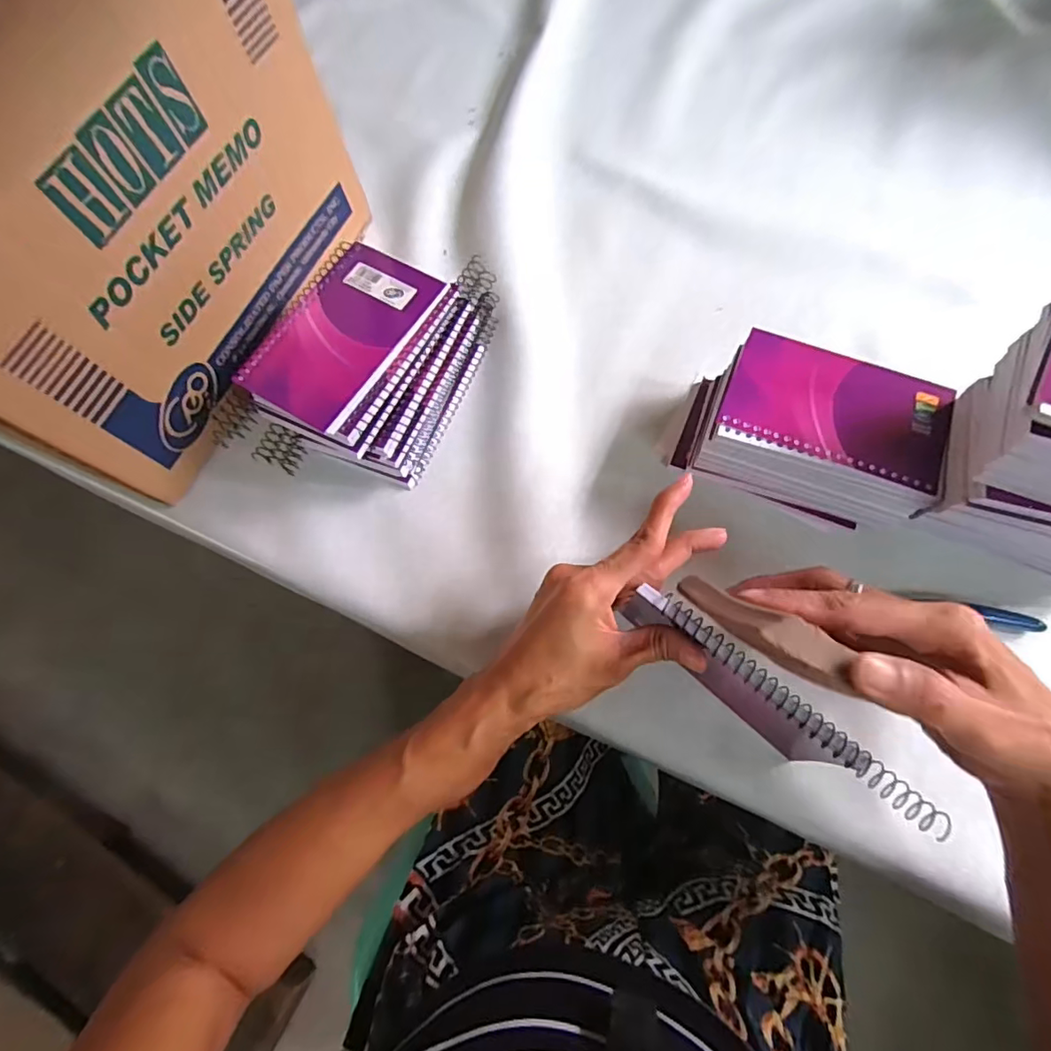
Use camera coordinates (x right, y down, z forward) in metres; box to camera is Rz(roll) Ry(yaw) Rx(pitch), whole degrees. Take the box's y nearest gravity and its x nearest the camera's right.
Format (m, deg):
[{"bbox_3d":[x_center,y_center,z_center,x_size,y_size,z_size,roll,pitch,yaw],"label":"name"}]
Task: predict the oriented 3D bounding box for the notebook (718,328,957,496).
[{"bbox_3d":[0.196,-0.074,0.335,0.129,0.004,0.079,20,73,10],"label":"notebook"}]

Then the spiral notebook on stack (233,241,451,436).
[{"bbox_3d":[-0.121,-0.127,0.352,0.090,0.011,0.129,28,75,12],"label":"spiral notebook on stack"}]

